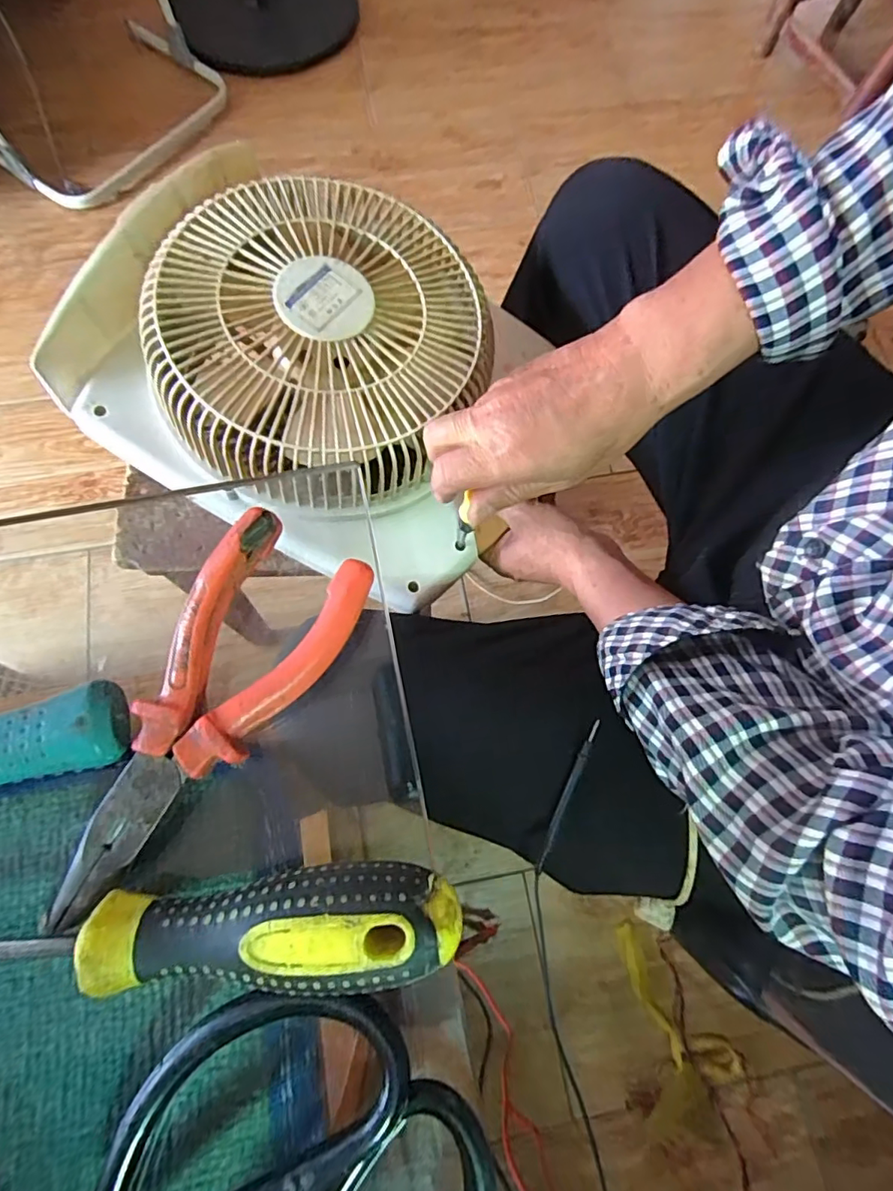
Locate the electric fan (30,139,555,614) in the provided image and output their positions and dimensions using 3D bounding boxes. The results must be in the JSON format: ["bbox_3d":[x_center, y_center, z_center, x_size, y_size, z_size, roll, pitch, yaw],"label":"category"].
[{"bbox_3d":[-0.099,-0.175,0.435,0.340,0.106,0.275,36,76,8],"label":"electric fan"}]

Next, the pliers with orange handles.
[{"bbox_3d":[-0.076,0.039,0.172,0.050,0.012,0.134,28,75,6],"label":"pliers with orange handles"}]

